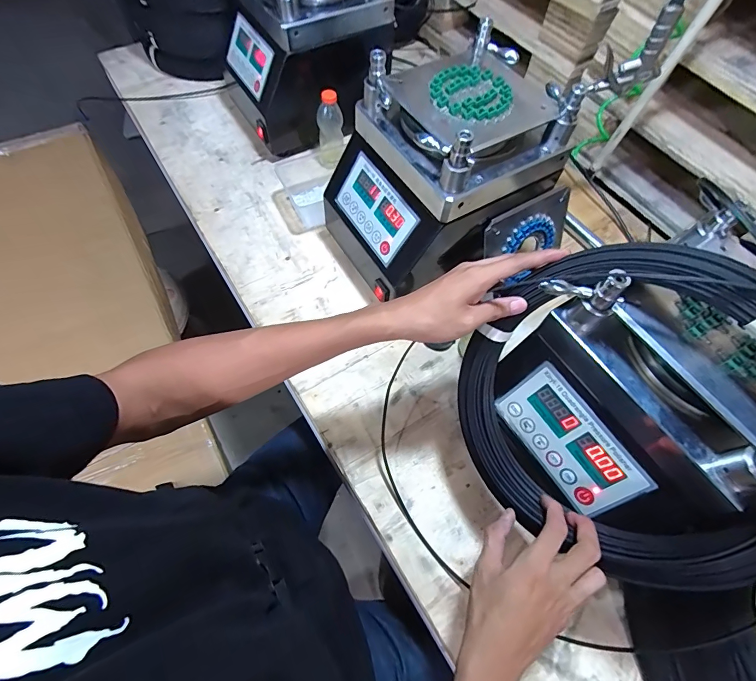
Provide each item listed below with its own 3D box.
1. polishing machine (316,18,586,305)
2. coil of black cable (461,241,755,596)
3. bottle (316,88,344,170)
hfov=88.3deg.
[{"bbox_3d":[0.086,-0.241,0.594,0.269,0.286,0.223,-27,67,-14],"label":"polishing machine"},{"bbox_3d":[0.217,0.062,0.356,0.293,0.292,0.038,25,20,36],"label":"coil of black cable"},{"bbox_3d":[-0.093,-0.398,0.748,0.052,0.134,0.041,-5,64,-4],"label":"bottle"}]

